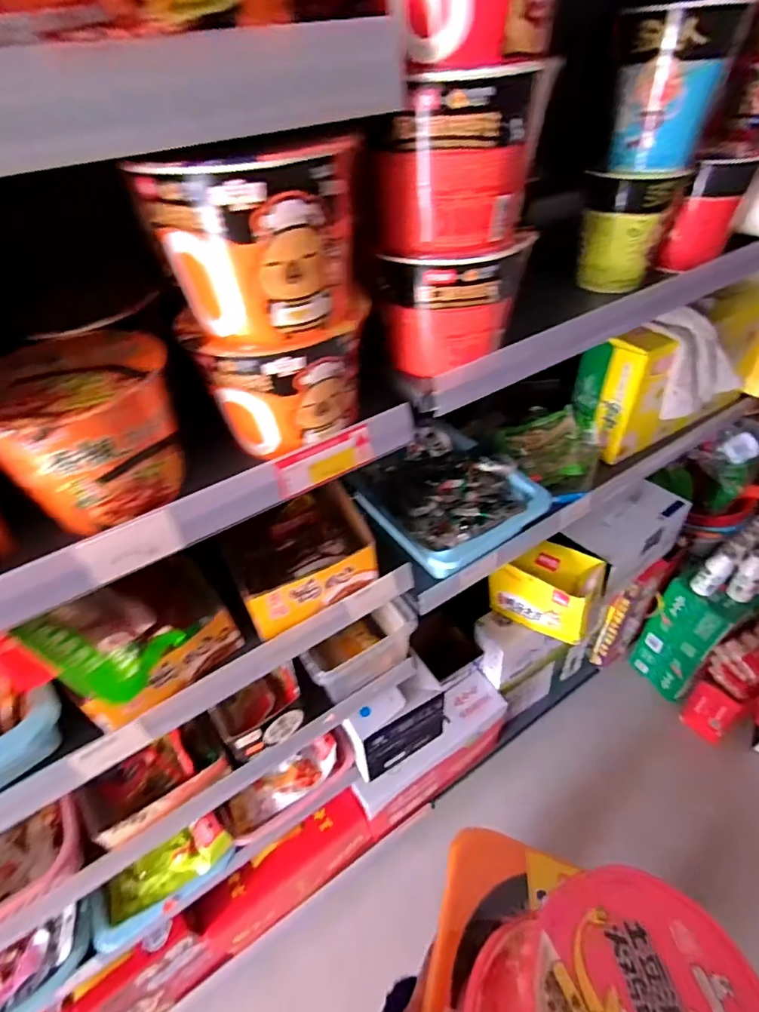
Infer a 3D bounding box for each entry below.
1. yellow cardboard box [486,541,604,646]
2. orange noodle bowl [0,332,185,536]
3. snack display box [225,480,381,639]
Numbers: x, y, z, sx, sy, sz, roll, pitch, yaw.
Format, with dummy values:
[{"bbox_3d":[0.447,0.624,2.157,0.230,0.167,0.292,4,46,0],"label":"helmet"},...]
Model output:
[{"bbox_3d":[0.335,0.164,1.004,0.199,0.143,0.128,23,51,26],"label":"yellow cardboard box"},{"bbox_3d":[-0.206,-0.055,0.364,0.117,0.100,0.112,-3,45,3],"label":"orange noodle bowl"},{"bbox_3d":[-0.099,0.042,0.581,0.148,0.074,0.167,-21,47,-15],"label":"snack display box"}]

